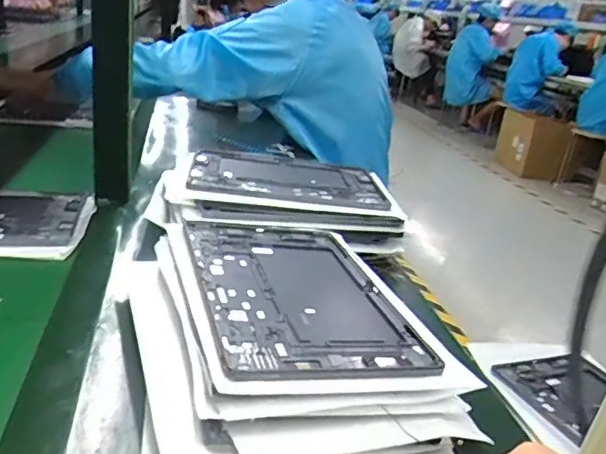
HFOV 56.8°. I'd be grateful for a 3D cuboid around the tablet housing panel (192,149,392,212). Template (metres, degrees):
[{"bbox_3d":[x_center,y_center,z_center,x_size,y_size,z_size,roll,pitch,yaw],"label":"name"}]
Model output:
[{"bbox_3d":[-0.021,-0.067,0.763,0.254,0.009,0.165,7,24,-6],"label":"tablet housing panel"}]

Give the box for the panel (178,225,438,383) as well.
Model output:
[{"bbox_3d":[-0.008,0.054,0.503,0.166,0.009,0.267,6,21,-18],"label":"panel"}]

